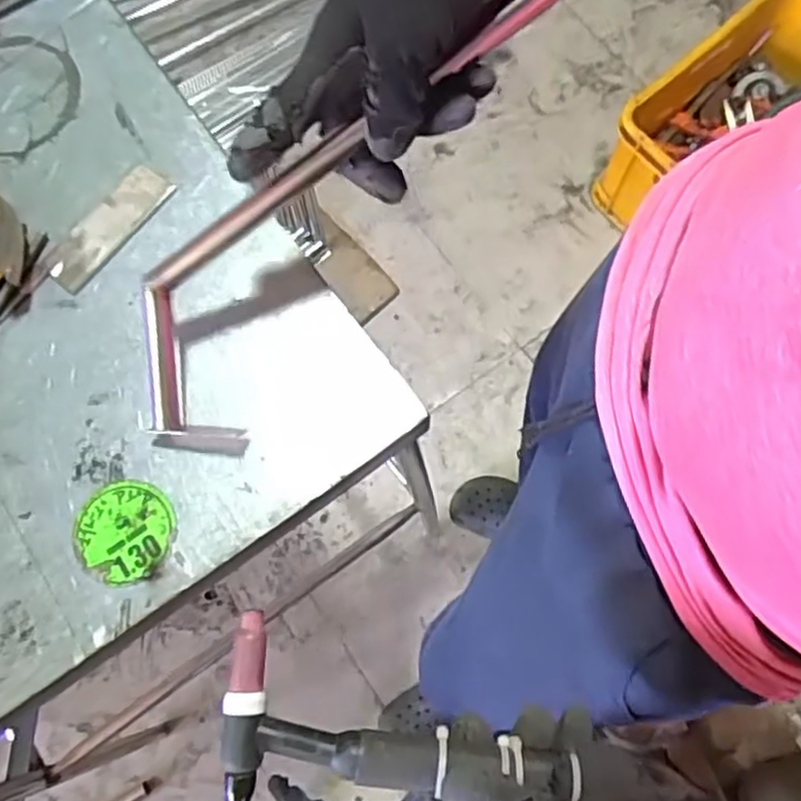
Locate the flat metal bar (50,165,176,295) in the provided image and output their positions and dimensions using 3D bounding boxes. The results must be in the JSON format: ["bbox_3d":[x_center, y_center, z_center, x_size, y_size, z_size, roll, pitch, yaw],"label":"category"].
[{"bbox_3d":[-0.217,-0.130,0.530,0.039,0.007,0.108,38,78,10],"label":"flat metal bar"}]

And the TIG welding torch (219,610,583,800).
[{"bbox_3d":[-0.001,0.200,0.367,0.186,0.038,0.154,4,74,-2],"label":"TIG welding torch"}]

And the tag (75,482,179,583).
[{"bbox_3d":[-0.181,0.084,0.470,0.064,0.004,0.062,0,74,0],"label":"tag"}]

